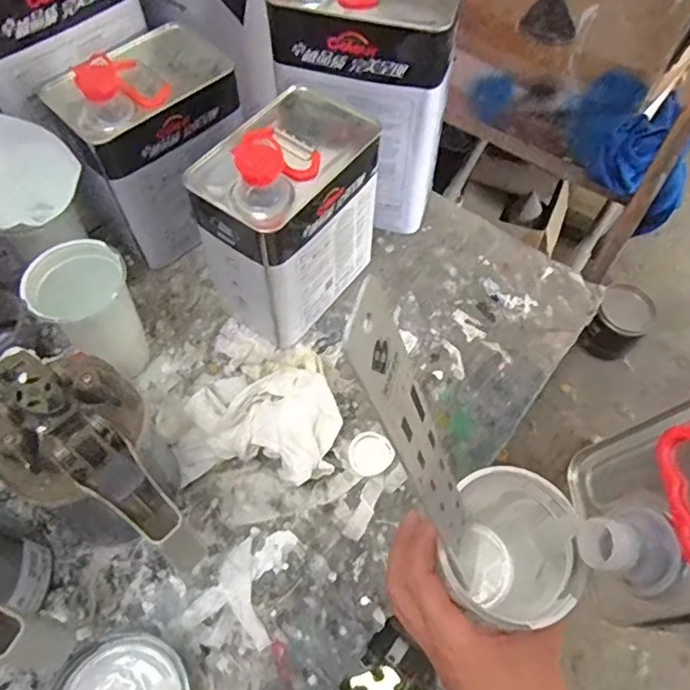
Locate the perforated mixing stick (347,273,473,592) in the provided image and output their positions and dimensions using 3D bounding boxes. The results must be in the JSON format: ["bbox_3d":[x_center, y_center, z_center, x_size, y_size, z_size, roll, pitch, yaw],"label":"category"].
[{"bbox_3d":[0.040,0.058,0.272,0.004,0.250,0.033,8,59,25],"label":"perforated mixing stick"}]

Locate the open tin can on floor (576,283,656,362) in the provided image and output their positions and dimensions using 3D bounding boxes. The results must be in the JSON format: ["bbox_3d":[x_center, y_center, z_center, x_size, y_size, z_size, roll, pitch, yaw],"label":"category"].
[{"bbox_3d":[0.694,-0.047,1.506,0.135,0.166,0.160,41,68,20],"label":"open tin can on floor"}]

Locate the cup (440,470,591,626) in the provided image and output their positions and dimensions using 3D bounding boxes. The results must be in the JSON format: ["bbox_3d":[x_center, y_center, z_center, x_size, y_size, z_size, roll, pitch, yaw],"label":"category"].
[{"bbox_3d":[0.096,0.133,0.369,0.083,0.097,0.083,0,61,-1],"label":"cup"}]

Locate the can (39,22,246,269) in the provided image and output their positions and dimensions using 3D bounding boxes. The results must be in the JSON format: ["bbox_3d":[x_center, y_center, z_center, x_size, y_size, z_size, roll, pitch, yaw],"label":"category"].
[{"bbox_3d":[-0.198,-0.219,0.622,0.120,0.207,0.169,40,68,19],"label":"can"}]

